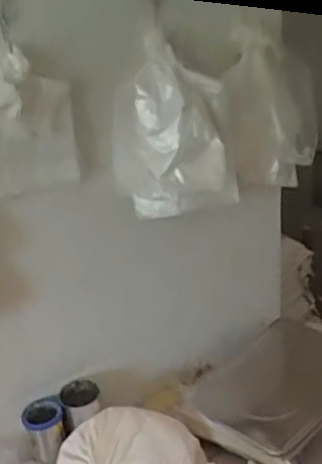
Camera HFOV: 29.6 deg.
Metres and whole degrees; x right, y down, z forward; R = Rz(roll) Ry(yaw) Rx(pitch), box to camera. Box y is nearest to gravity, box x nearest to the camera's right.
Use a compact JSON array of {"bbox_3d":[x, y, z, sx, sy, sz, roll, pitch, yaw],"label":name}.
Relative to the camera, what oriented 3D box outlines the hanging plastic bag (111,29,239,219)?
[{"bbox_3d":[0.022,-0.166,1.014,0.205,0.252,0.082,-1,23,5],"label":"hanging plastic bag"}]

